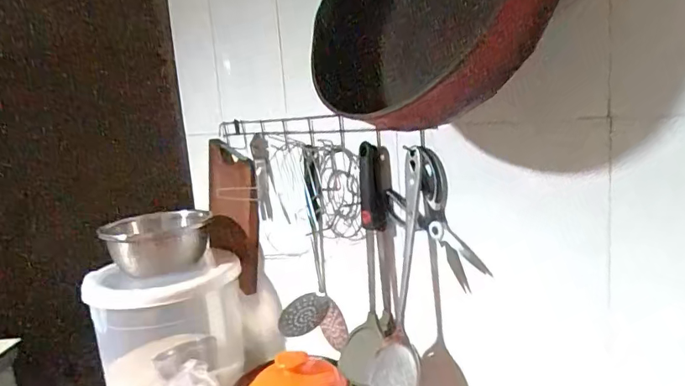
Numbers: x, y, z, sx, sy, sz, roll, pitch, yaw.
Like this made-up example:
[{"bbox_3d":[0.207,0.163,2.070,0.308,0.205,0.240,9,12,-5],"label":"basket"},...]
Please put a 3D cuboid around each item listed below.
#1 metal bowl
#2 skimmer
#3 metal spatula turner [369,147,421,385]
[{"bbox_3d":[-0.407,0.115,1.144,0.208,0.113,0.238,-6,8,-10],"label":"metal bowl"},{"bbox_3d":[-0.079,0.083,0.920,0.090,0.313,0.100,-5,8,-5],"label":"skimmer"},{"bbox_3d":[0.072,0.120,0.697,0.085,0.343,0.091,-4,8,5],"label":"metal spatula turner"}]

